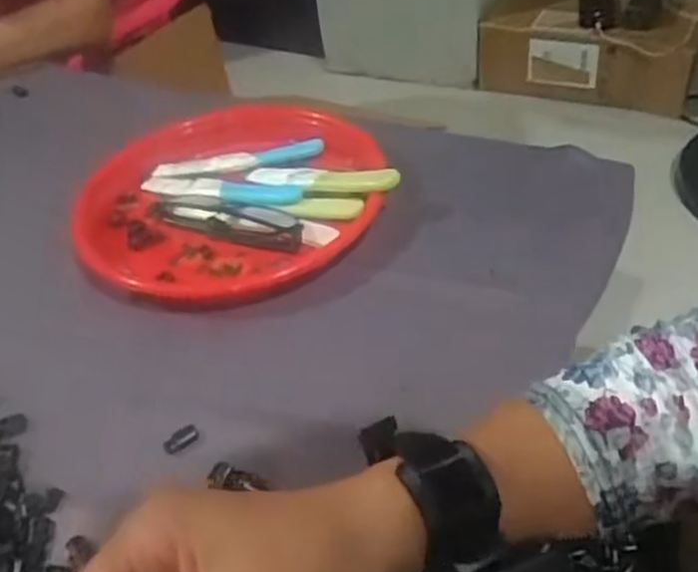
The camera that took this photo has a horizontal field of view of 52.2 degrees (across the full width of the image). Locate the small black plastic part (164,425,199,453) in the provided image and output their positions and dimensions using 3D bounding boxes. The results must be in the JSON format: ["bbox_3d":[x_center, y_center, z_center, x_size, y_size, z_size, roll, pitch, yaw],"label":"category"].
[{"bbox_3d":[-0.103,0.093,0.437,0.022,0.006,0.012,-27,45,-21],"label":"small black plastic part"}]

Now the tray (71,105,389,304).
[{"bbox_3d":[-0.099,-0.082,0.605,0.255,0.030,0.248,-11,42,-6],"label":"tray"}]

